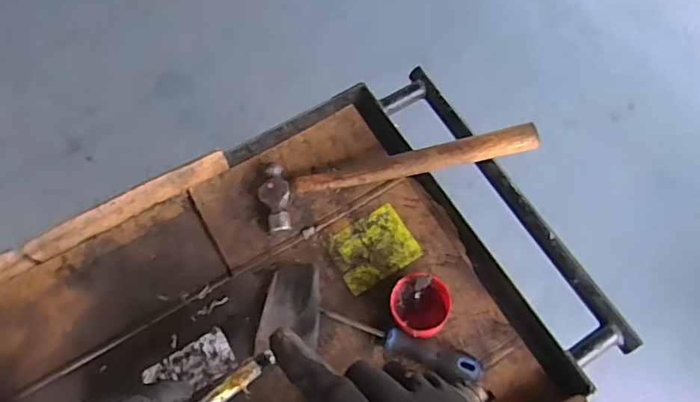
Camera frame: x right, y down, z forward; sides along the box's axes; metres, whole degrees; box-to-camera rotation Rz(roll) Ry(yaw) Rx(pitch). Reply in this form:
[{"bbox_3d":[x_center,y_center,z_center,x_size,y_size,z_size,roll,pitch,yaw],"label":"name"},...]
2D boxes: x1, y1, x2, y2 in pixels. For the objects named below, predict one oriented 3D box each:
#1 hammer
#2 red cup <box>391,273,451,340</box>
[{"bbox_3d":[0.057,-0.037,0.671,0.337,0.026,0.081,-13,67,7],"label":"hammer"},{"bbox_3d":[0.079,0.120,0.615,0.068,0.061,0.064,0,67,-1],"label":"red cup"}]

